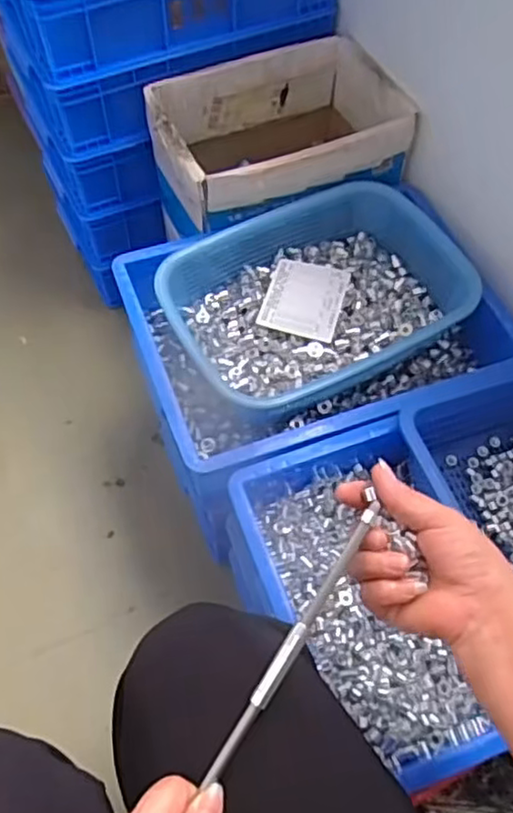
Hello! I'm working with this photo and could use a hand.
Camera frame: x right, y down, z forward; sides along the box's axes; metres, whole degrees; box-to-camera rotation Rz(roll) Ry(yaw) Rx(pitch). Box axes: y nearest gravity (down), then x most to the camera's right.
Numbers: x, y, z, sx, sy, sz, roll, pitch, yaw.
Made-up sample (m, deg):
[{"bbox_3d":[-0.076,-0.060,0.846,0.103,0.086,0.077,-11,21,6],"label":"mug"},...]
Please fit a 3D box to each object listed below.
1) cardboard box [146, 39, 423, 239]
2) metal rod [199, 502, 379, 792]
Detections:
[{"bbox_3d":[0.026,-0.347,0.878,0.307,0.145,0.215,-19,62,-13],"label":"cardboard box"},{"bbox_3d":[0.025,0.151,0.422,0.011,0.010,0.196,30,77,15],"label":"metal rod"}]

